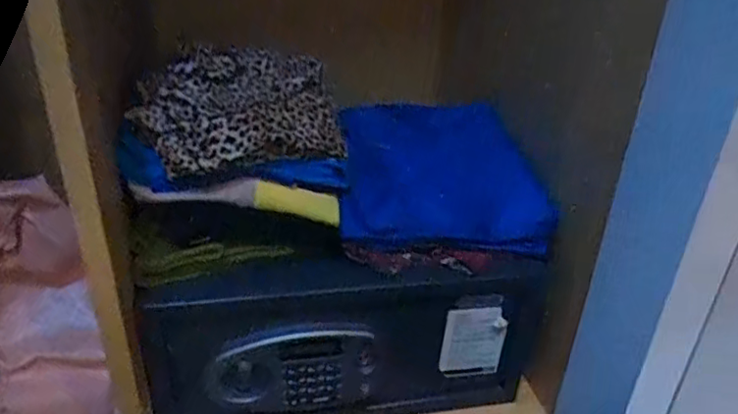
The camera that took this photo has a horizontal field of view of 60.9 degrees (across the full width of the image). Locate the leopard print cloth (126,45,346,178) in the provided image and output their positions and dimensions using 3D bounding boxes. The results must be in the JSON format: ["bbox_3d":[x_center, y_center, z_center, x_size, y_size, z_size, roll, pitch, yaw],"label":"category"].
[{"bbox_3d":[-0.118,-0.098,0.581,0.178,0.034,0.131,-4,64,-22],"label":"leopard print cloth"}]

